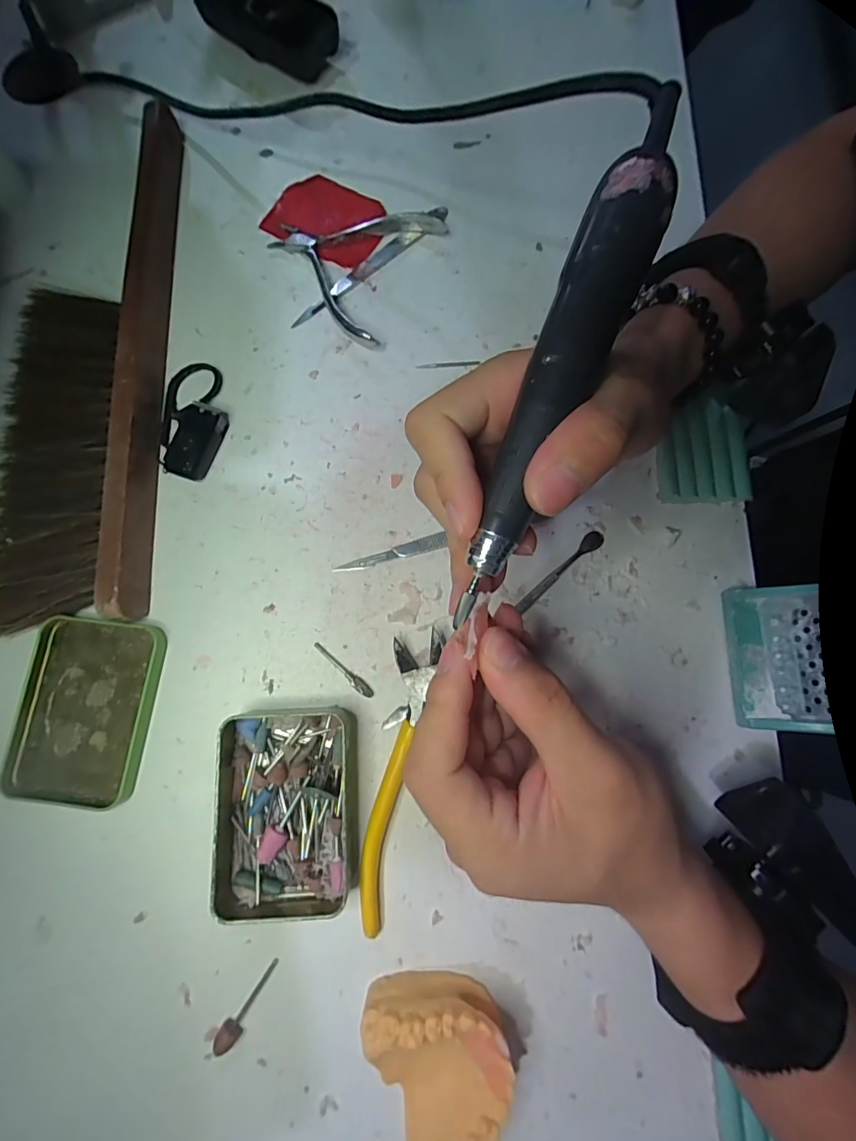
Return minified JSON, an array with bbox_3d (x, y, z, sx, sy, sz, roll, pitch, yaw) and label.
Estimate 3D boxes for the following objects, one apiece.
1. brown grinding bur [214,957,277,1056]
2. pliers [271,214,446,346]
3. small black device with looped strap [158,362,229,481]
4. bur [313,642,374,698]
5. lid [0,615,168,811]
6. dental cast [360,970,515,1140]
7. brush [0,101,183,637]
[{"bbox_3d":[-0.090,0.215,0.226,0.010,0.008,0.043,31,81,7],"label":"brown grinding bur"},{"bbox_3d":[-0.058,-0.216,0.313,0.104,0.013,0.107,27,80,7],"label":"pliers"},{"bbox_3d":[-0.149,-0.096,0.288,0.039,0.017,0.079,-3,78,1],"label":"small black device with looped strap"},{"bbox_3d":[-0.049,0.057,0.260,0.044,0.004,0.006,37,82,8],"label":"bur"},{"bbox_3d":[-0.194,0.077,0.257,0.074,0.008,0.098,6,79,3],"label":"lid"},{"bbox_3d":[0.008,0.227,0.210,0.059,0.034,0.067,-17,78,-2],"label":"dental cast"},{"bbox_3d":[-0.217,-0.143,0.292,0.091,0.030,0.350,-5,78,0],"label":"brush"}]

